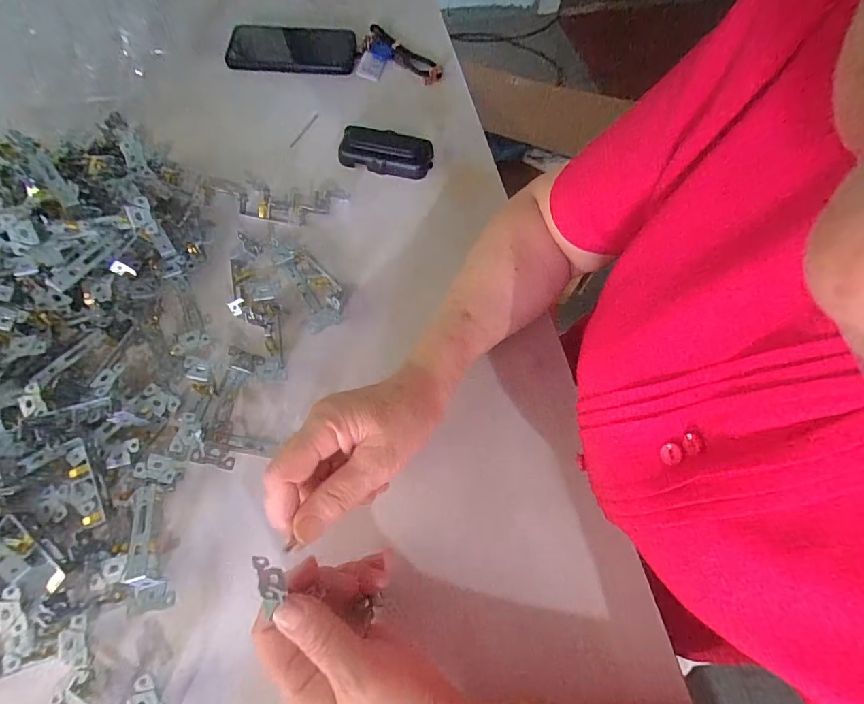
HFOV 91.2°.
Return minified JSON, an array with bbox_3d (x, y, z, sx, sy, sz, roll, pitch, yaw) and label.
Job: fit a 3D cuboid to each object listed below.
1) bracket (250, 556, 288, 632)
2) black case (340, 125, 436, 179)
[{"bbox_3d":[-0.093,0.132,0.243,0.004,0.017,0.033,-58,39,5],"label":"bracket"},{"bbox_3d":[-0.054,-0.237,0.502,0.107,0.025,0.049,12,67,3],"label":"black case"}]

